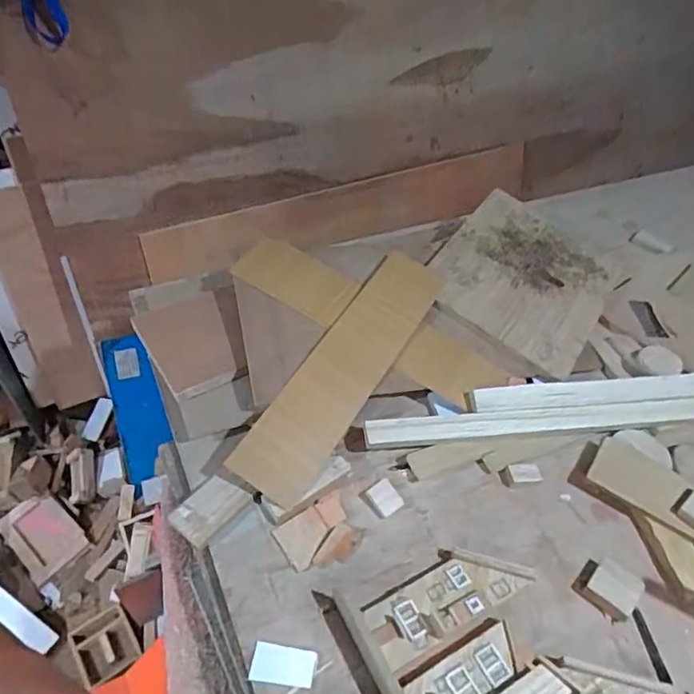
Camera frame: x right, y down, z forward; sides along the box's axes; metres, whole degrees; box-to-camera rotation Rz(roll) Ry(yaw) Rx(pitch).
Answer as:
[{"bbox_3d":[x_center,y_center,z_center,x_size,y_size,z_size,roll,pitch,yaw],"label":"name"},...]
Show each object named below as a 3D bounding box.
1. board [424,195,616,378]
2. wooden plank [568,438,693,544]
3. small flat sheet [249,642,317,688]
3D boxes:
[{"bbox_3d":[0.298,-0.120,0.958,0.269,0.025,0.314,35,56,6],"label":"board"},{"bbox_3d":[0.446,0.206,0.722,0.289,0.013,0.105,30,50,23],"label":"wooden plank"},{"bbox_3d":[-0.065,0.328,0.586,0.064,0.004,0.036,8,52,3],"label":"small flat sheet"}]

